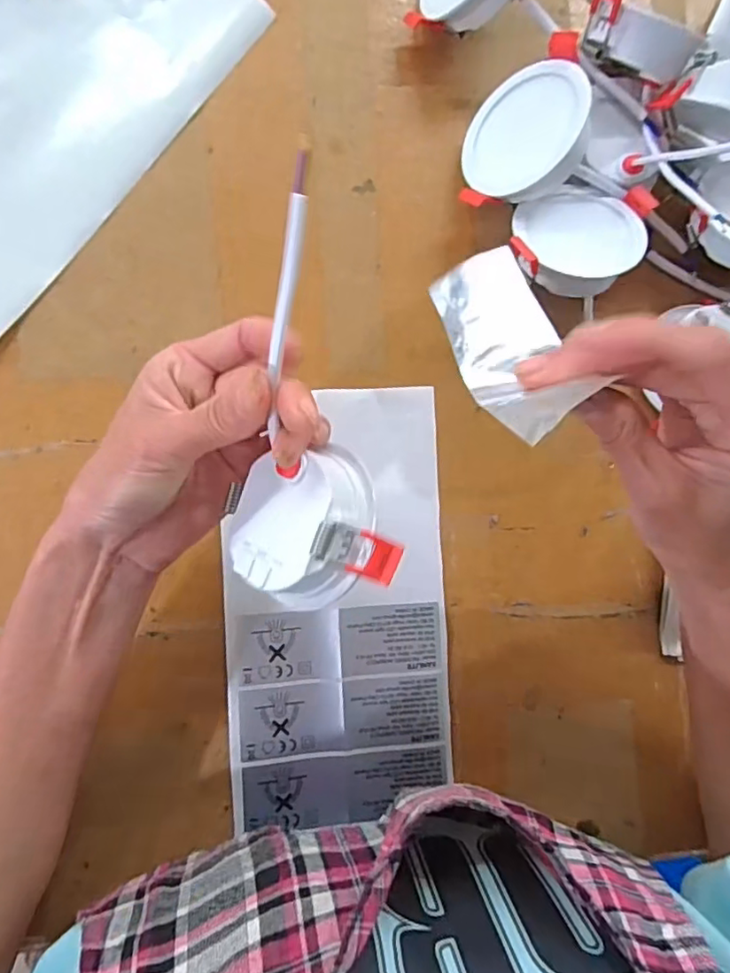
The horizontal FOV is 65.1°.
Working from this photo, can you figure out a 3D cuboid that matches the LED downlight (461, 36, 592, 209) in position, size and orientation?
[{"bbox_3d":[0.089,-0.194,0.317,0.025,0.072,0.070,11,68,-49],"label":"LED downlight"}]

